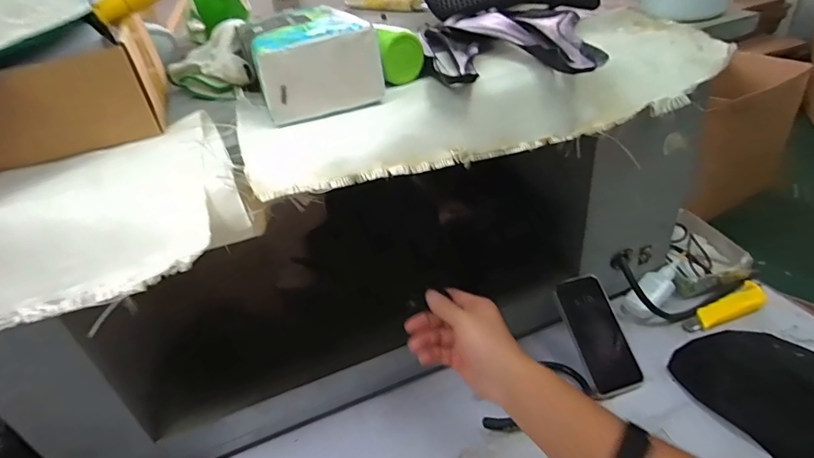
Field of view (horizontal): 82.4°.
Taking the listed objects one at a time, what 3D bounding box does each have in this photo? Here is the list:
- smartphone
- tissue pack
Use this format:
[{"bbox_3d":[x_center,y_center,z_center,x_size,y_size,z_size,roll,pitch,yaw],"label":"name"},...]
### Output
[{"bbox_3d":[0.272,0.147,0.664,0.078,0.015,0.164,-11,68,-12],"label":"smartphone"},{"bbox_3d":[-0.088,-0.151,0.428,0.106,0.074,0.112,-17,36,-15],"label":"tissue pack"}]

